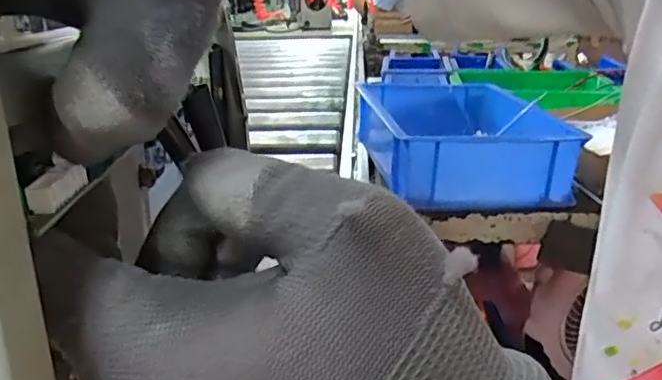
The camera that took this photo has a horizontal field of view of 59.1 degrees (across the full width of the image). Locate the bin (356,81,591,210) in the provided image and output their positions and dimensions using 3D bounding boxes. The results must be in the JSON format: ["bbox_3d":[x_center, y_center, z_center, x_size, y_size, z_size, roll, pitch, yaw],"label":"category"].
[{"bbox_3d":[0.155,-0.057,0.736,0.202,0.100,0.288,-3,19,-5],"label":"bin"}]

